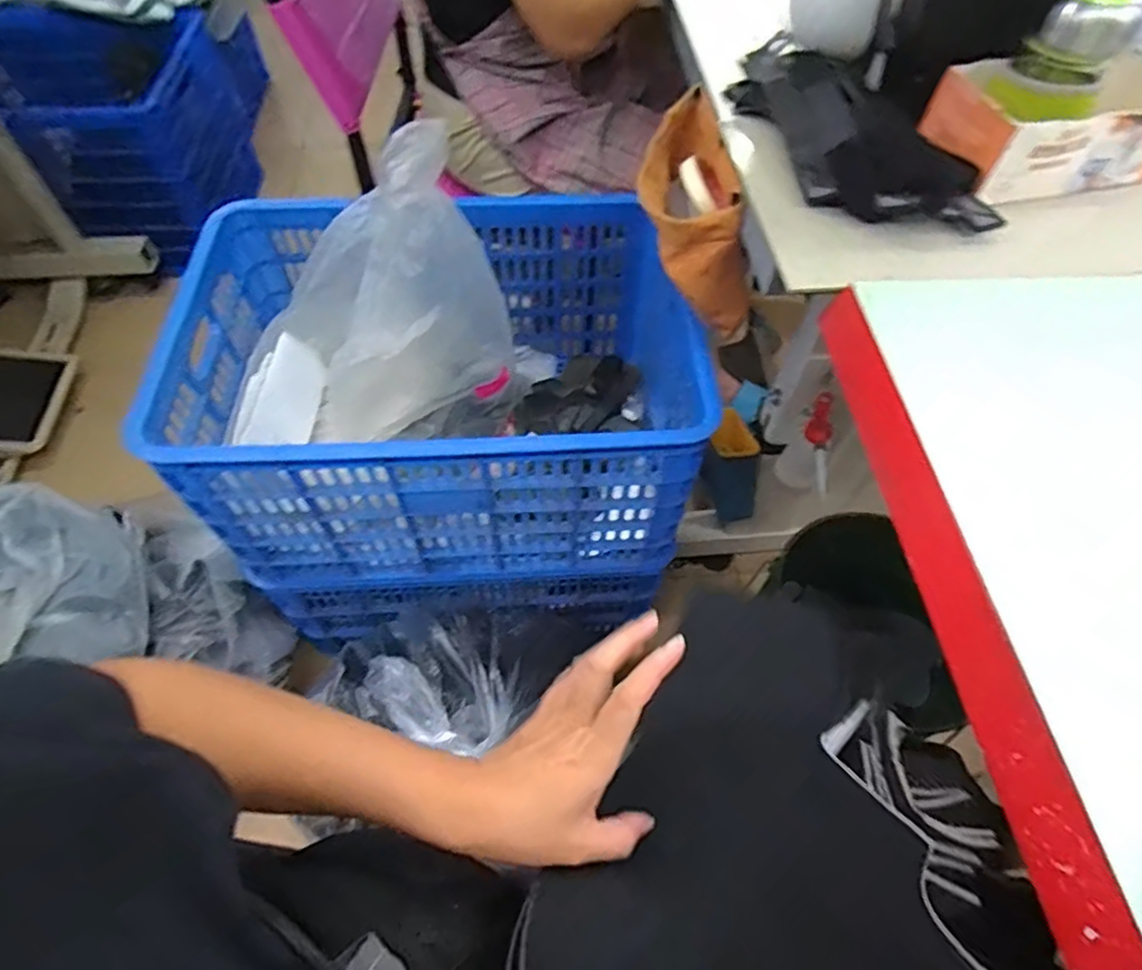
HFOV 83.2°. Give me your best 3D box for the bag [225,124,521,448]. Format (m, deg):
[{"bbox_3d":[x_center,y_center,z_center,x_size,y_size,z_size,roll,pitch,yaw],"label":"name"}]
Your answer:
[{"bbox_3d":[-0.270,-0.224,0.805,0.347,0.318,0.174,-12,59,-9],"label":"bag"}]

